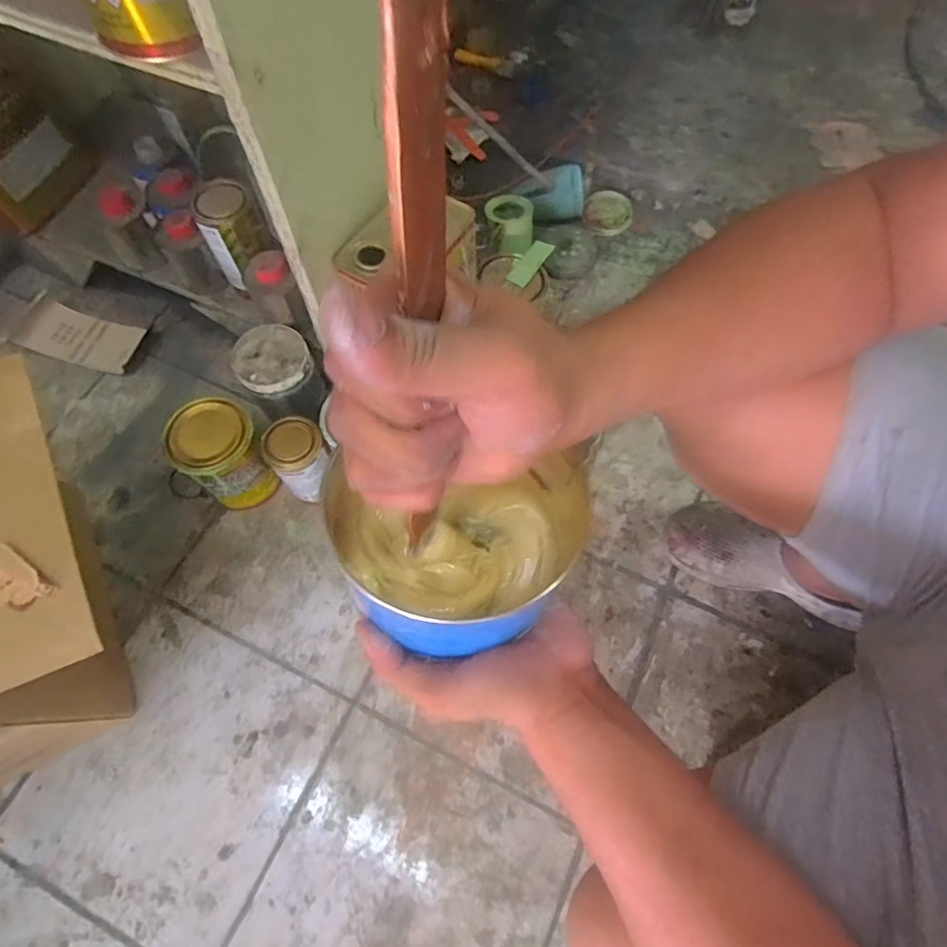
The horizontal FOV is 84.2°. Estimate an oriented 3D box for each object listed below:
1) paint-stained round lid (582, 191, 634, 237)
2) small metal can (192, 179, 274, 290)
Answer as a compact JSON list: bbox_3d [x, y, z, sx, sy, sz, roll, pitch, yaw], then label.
[{"bbox_3d":[0.246,-0.473,0.961,0.089,0.020,0.096,0,67,0],"label":"paint-stained round lid"},{"bbox_3d":[-0.289,-0.297,0.654,0.067,0.105,0.065,0,67,0],"label":"small metal can"}]

